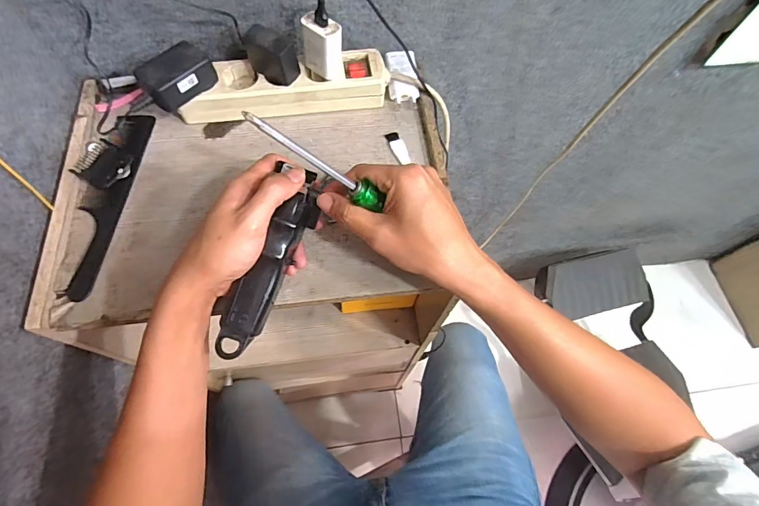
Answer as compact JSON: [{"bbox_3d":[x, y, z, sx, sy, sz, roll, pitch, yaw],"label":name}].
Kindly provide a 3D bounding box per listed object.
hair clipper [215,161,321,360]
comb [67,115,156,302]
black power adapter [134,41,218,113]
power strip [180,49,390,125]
[{"bbox_3d":[-0.096,0.009,0.357,0.033,0.035,0.170,25,85,8],"label":"hair clipper"},{"bbox_3d":[-0.283,-0.058,0.419,0.039,0.007,0.215,5,66,0],"label":"comb"},{"bbox_3d":[-0.209,-0.183,0.416,0.046,0.032,0.069,38,70,13],"label":"black power adapter"},{"bbox_3d":[-0.105,-0.189,0.462,0.223,0.043,0.057,-6,66,-5],"label":"power strip"}]

